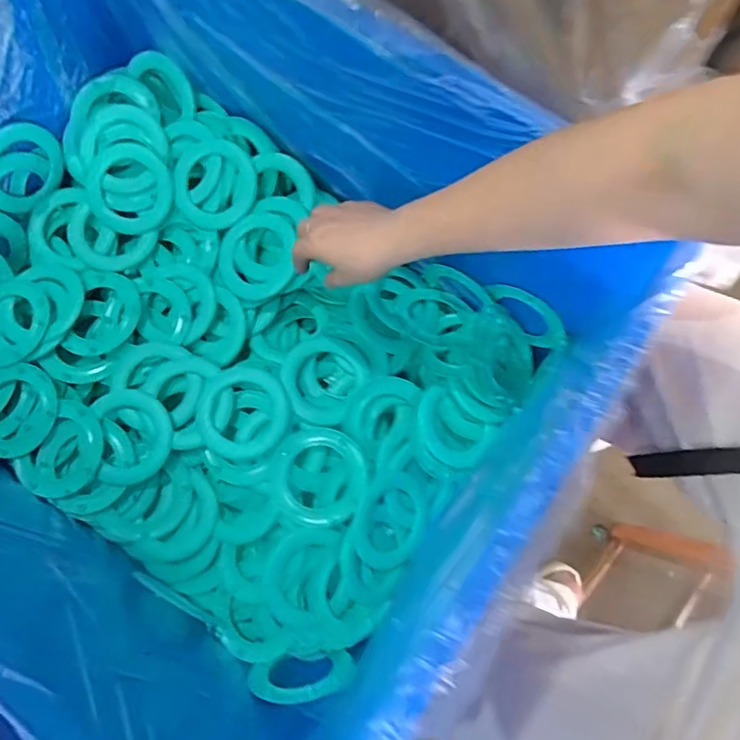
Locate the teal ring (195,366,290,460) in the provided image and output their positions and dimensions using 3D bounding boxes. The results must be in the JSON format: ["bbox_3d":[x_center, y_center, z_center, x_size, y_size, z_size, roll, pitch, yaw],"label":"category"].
[{"bbox_3d":[-0.145,0.050,0.645,0.100,0.021,0.103,0,74,0],"label":"teal ring"}]

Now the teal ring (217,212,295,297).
[{"bbox_3d":[-0.139,-0.138,0.683,0.094,0.011,0.103,-1,86,14],"label":"teal ring"}]

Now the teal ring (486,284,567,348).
[{"bbox_3d":[0.181,-0.063,0.648,0.104,0.086,0.013,35,77,10],"label":"teal ring"}]

